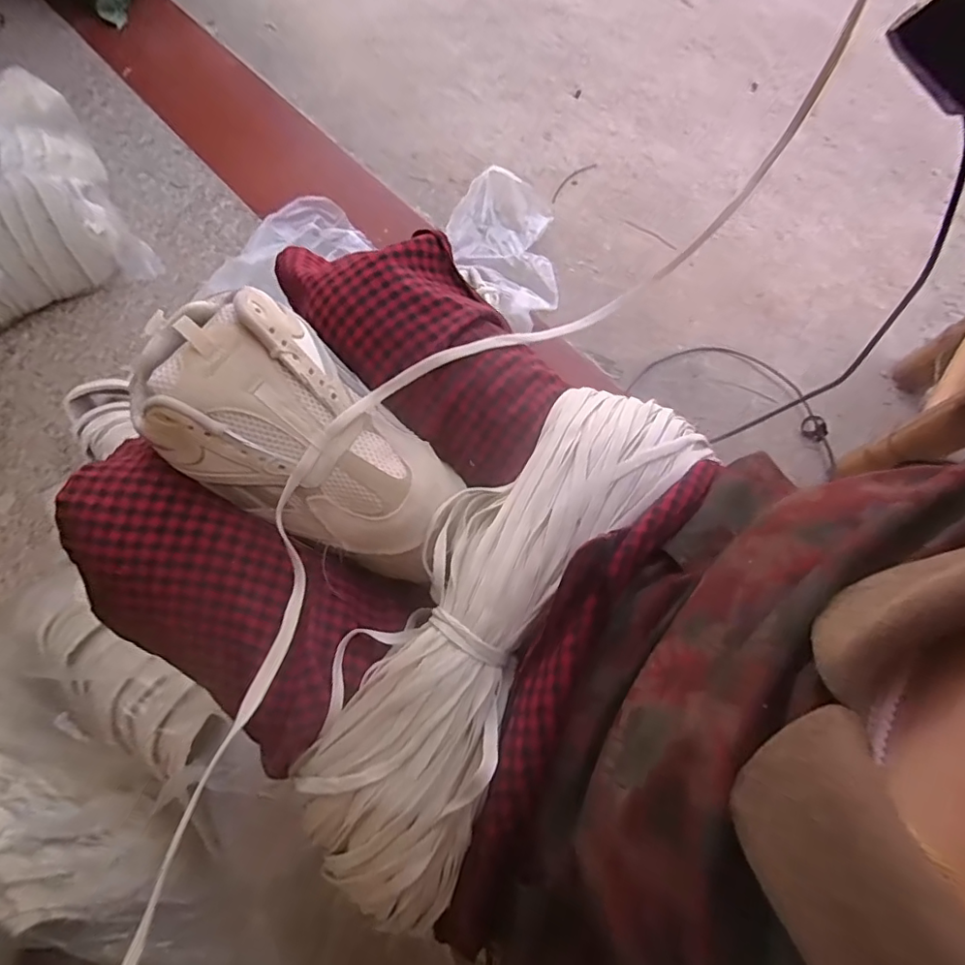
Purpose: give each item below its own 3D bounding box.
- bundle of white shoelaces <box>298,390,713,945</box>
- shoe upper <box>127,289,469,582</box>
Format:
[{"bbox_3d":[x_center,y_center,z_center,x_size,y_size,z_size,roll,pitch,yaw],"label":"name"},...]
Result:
[{"bbox_3d":[0.012,0.078,0.335,0.123,0.045,0.363,31,78,14],"label":"bundle of white shoelaces"},{"bbox_3d":[-0.115,-0.031,0.346,0.209,0.091,0.119,32,78,14],"label":"shoe upper"}]

